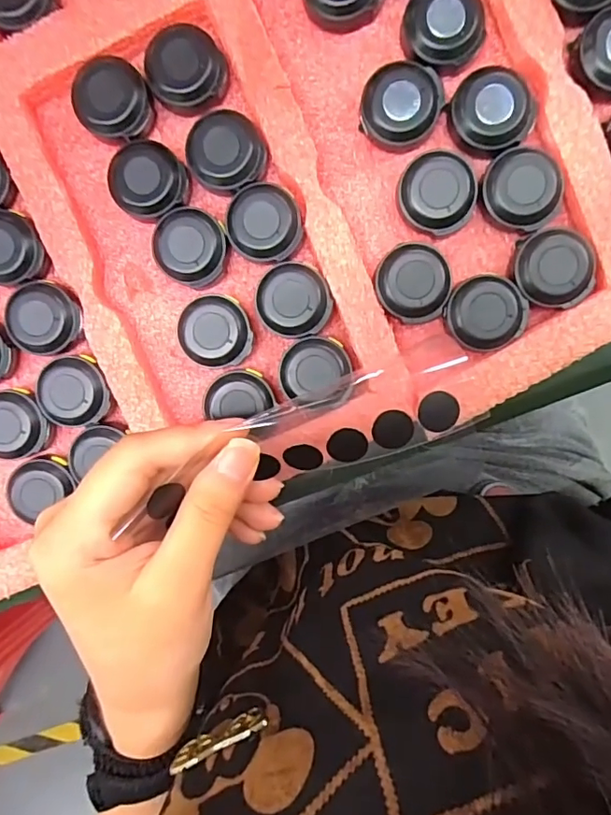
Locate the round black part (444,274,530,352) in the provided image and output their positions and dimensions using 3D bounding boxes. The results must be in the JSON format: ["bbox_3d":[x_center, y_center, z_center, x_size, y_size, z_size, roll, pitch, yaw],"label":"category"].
[{"bbox_3d":[0.070,-0.037,0.206,0.030,0.013,0.028,0,96,1],"label":"round black part"}]

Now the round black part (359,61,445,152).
[{"bbox_3d":[0.037,-0.113,0.200,0.030,0.014,0.028,0,96,1],"label":"round black part"}]

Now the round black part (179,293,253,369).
[{"bbox_3d":[-0.036,-0.031,0.213,0.027,0.012,0.028,0,96,1],"label":"round black part"}]

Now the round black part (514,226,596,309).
[{"bbox_3d":[0.095,-0.053,0.200,0.027,0.009,0.028,0,96,1],"label":"round black part"}]

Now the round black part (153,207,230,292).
[{"bbox_3d":[-0.045,-0.063,0.207,0.030,0.008,0.027,39,95,-3],"label":"round black part"}]

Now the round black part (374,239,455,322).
[{"bbox_3d":[0.042,-0.049,0.206,0.028,0.013,0.030,0,96,1],"label":"round black part"}]

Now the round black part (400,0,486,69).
[{"bbox_3d":[0.051,-0.141,0.196,0.030,0.012,0.028,0,96,1],"label":"round black part"}]

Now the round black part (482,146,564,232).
[{"bbox_3d":[0.082,-0.082,0.200,0.030,0.014,0.026,38,96,-3],"label":"round black part"}]

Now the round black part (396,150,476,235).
[{"bbox_3d":[0.051,-0.082,0.203,0.030,0.013,0.027,36,96,-3],"label":"round black part"}]

